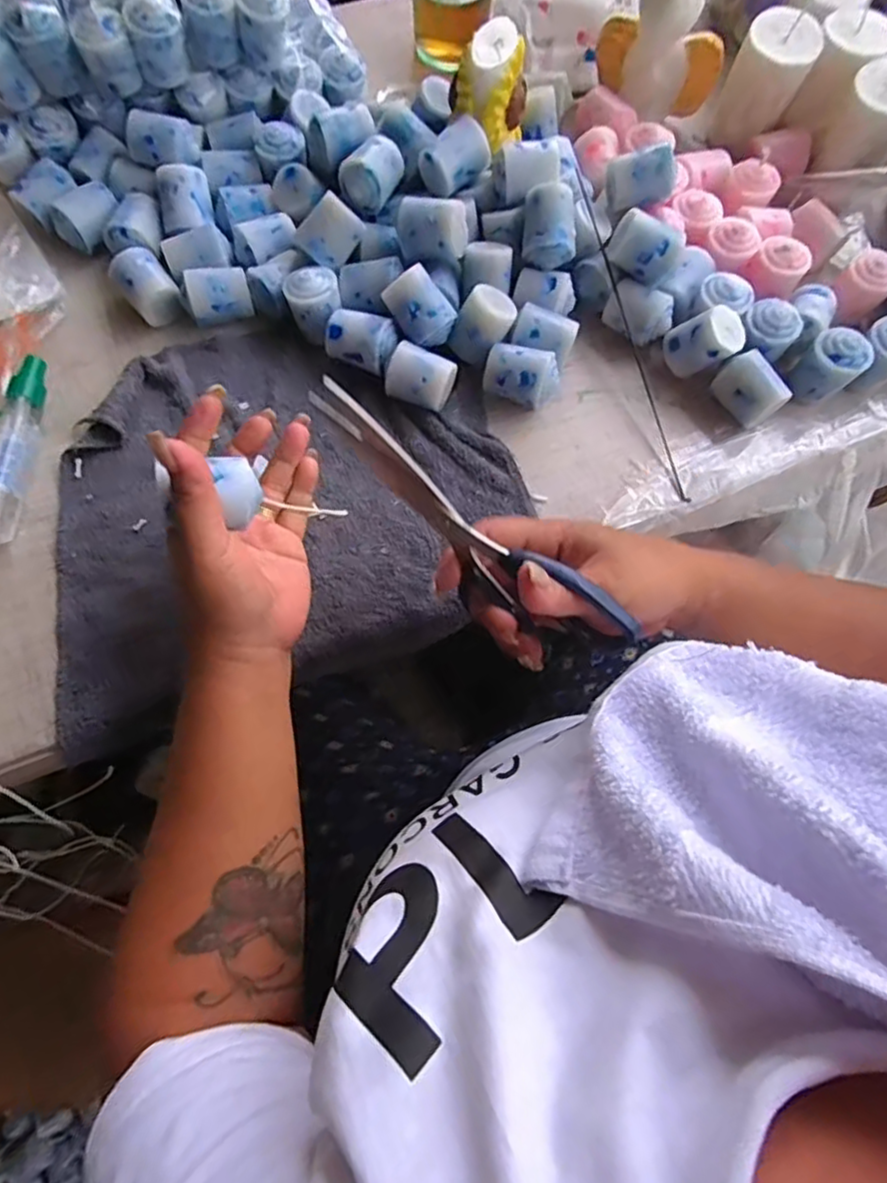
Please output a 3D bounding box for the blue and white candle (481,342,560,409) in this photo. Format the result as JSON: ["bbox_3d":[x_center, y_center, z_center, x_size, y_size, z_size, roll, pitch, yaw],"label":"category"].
[{"bbox_3d":[0.054,-0.151,0.418,0.050,0.041,0.032,30,74,8],"label":"blue and white candle"}]

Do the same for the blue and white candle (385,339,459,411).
[{"bbox_3d":[-0.016,-0.148,0.413,0.044,0.031,0.032,21,73,6],"label":"blue and white candle"}]

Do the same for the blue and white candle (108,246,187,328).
[{"bbox_3d":[-0.215,-0.221,0.432,0.035,0.035,0.043,-35,76,-11],"label":"blue and white candle"}]

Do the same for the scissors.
[{"bbox_3d":[0.011,-0.030,0.285,0.175,0.056,0.013,38,61,-9],"label":"scissors"}]

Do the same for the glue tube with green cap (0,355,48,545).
[{"bbox_3d":[-0.290,-0.098,0.395,0.030,0.026,0.134,3,72,0],"label":"glue tube with green cap"}]

